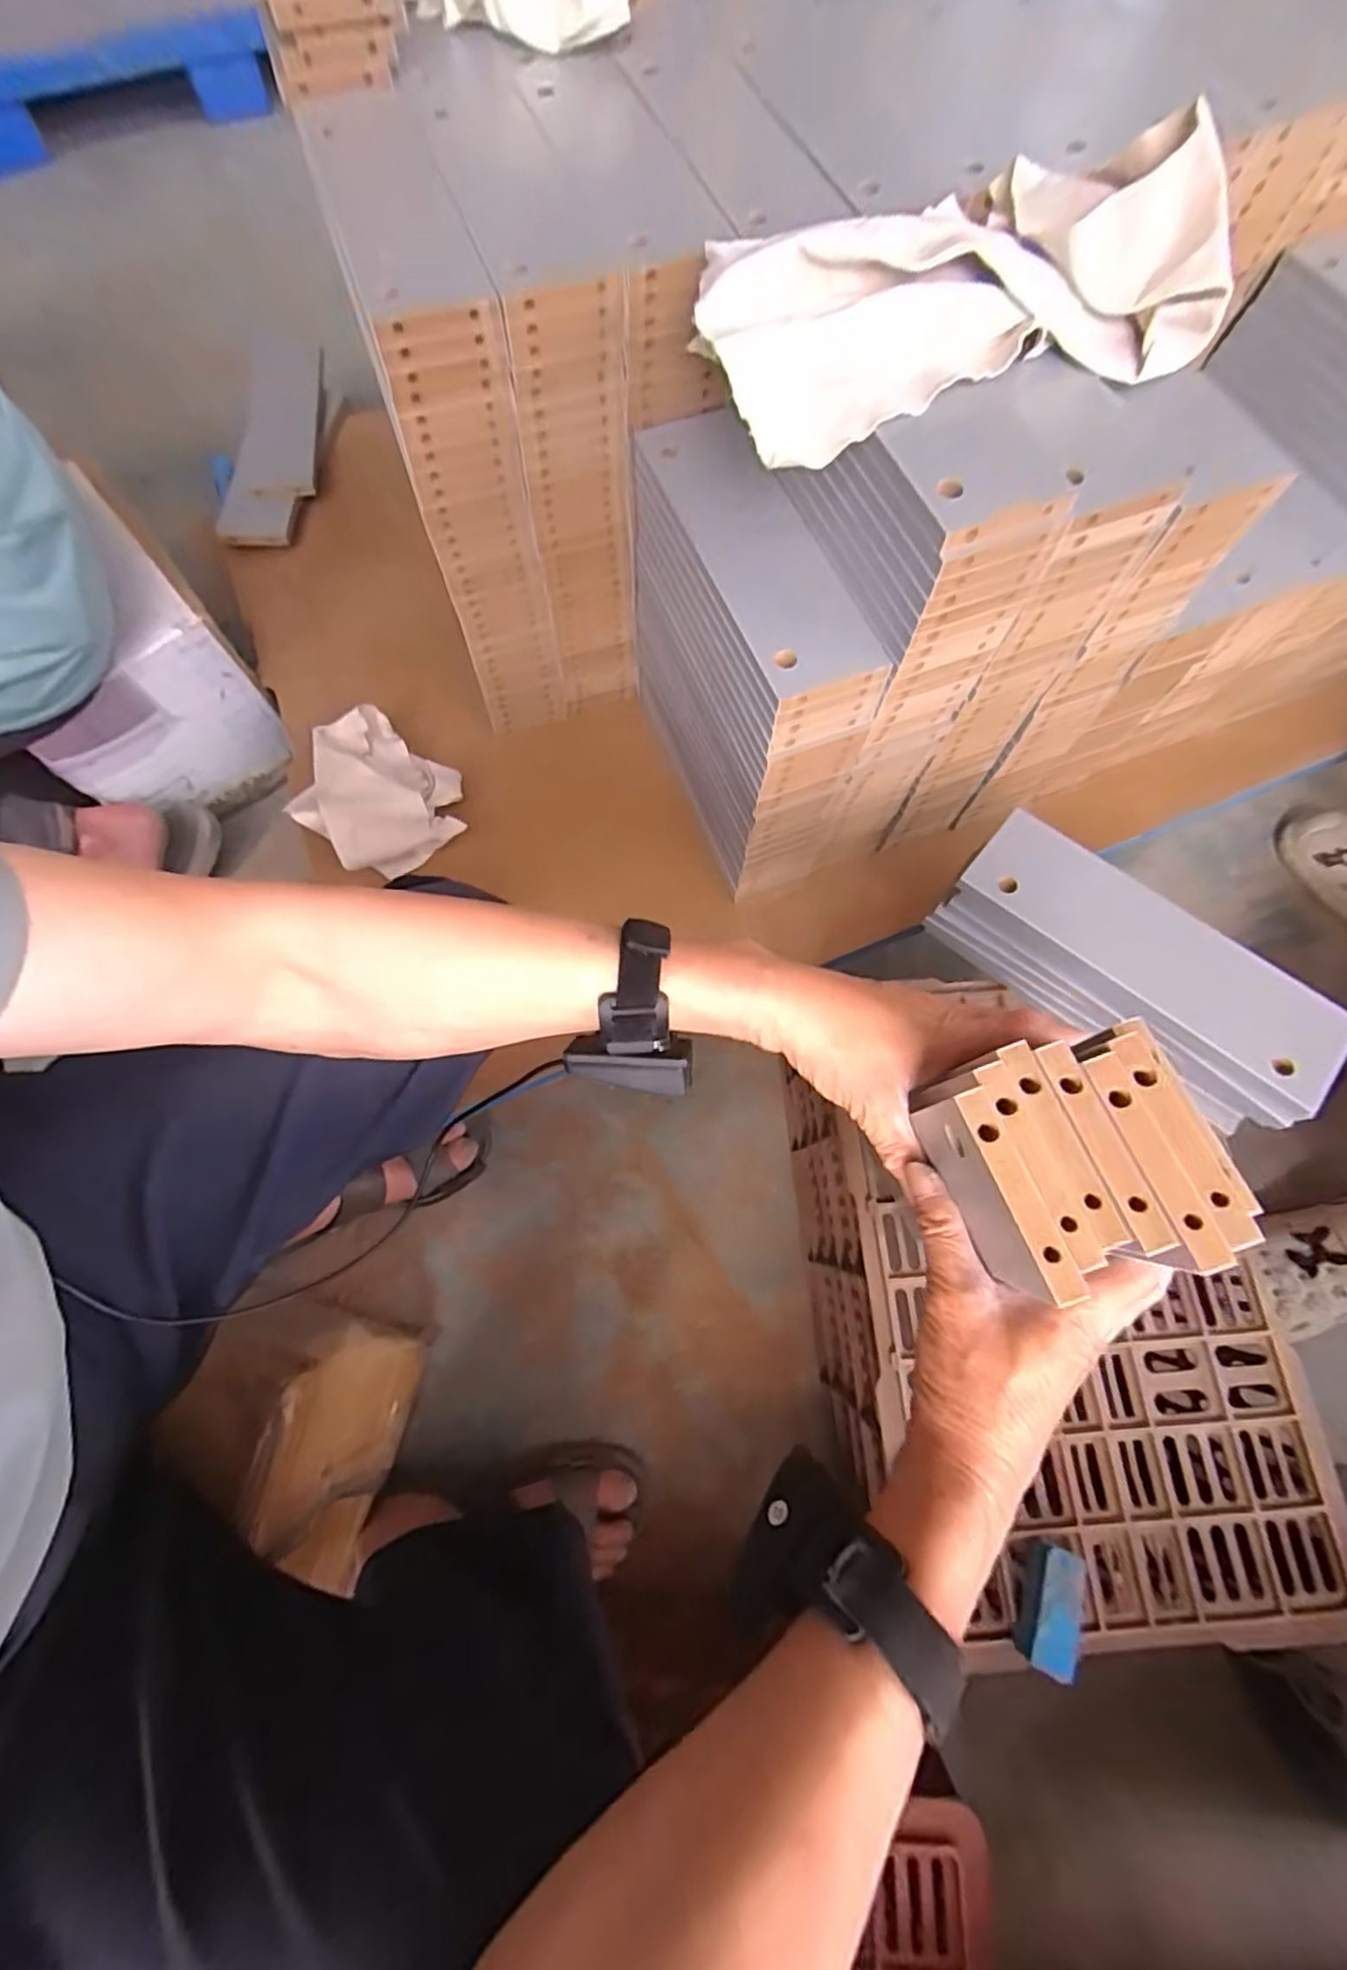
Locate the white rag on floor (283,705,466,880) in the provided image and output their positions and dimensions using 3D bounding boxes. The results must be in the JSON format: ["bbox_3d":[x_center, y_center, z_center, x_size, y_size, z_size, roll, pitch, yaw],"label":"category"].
[{"bbox_3d":[-0.312,-0.201,0.704,0.208,0.041,0.142,39,75,12],"label":"white rag on floor"}]

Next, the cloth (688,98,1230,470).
[{"bbox_3d":[0.157,-0.425,0.407,0.279,0.072,0.170,-16,72,-6],"label":"cloth"}]

